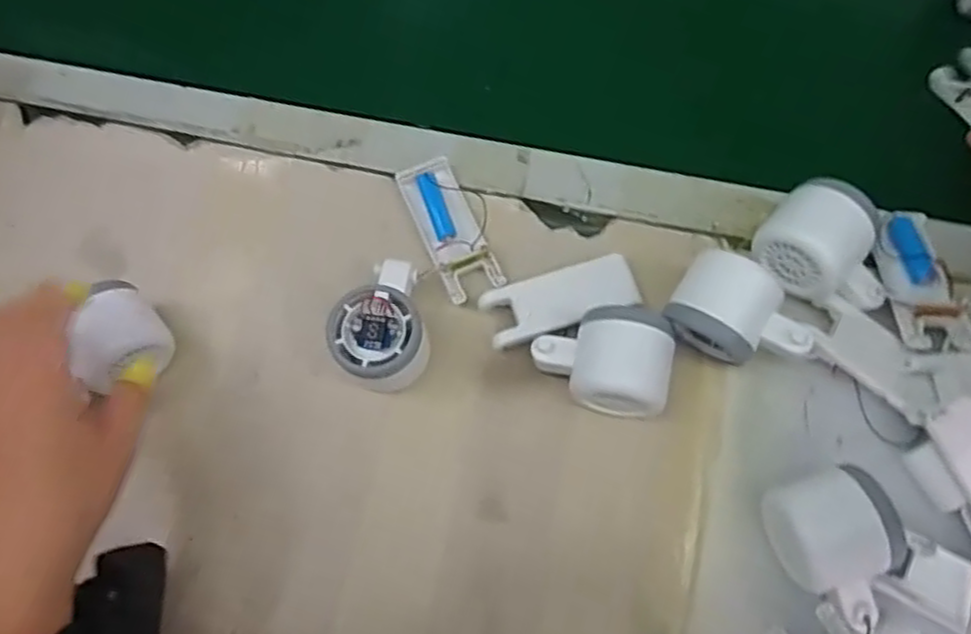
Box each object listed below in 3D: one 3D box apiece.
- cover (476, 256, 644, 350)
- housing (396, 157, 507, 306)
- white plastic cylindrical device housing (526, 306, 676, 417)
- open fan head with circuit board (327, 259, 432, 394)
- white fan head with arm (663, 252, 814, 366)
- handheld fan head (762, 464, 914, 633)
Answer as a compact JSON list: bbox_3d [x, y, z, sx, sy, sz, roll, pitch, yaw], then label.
[{"bbox_3d":[0.050,-0.011,0.475,0.100,0.016,0.042,-17,72,-3],"label":"cover"},{"bbox_3d":[-0.026,-0.063,0.501,0.041,0.010,0.104,-24,72,-6],"label":"housing"},{"bbox_3d":[0.074,0.027,0.445,0.087,0.048,0.068,10,73,7],"label":"white plastic cylindrical device housing"},{"bbox_3d":[-0.067,0.004,0.467,0.060,0.045,0.082,3,73,4],"label":"open fan head with circuit board"},{"bbox_3d":[0.157,0.001,0.440,0.084,0.049,0.052,31,77,12],"label":"white fan head with arm"},{"bbox_3d":[0.200,0.126,0.397,0.065,0.046,0.083,-34,74,-7],"label":"handheld fan head"}]

